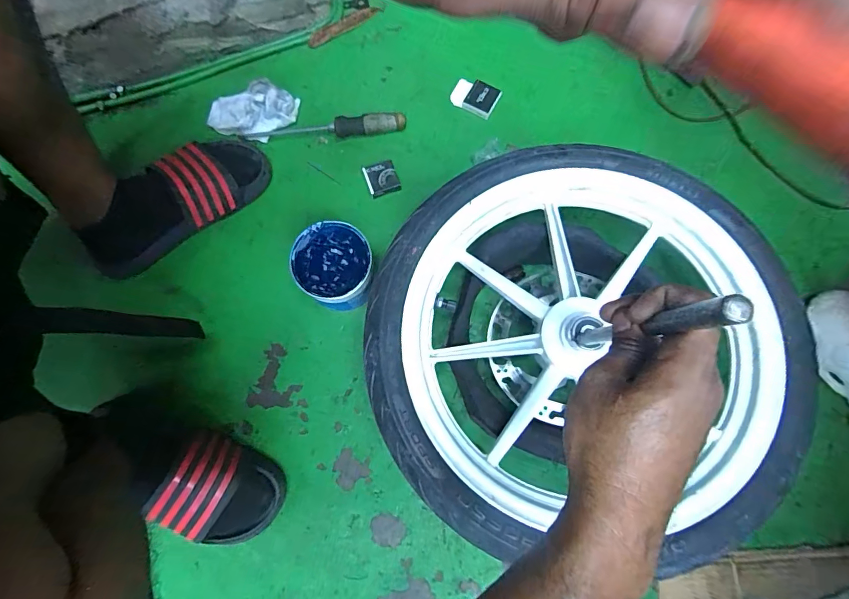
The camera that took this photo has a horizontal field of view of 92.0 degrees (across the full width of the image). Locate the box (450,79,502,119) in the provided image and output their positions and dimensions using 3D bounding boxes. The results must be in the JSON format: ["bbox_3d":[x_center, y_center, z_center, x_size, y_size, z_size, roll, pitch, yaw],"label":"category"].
[{"bbox_3d":[0.080,-0.323,0.652,0.074,0.019,0.050,29,80,7],"label":"box"}]

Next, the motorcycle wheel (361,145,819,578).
[{"bbox_3d":[0.163,0.039,0.454,0.438,0.084,0.407,4,78,2],"label":"motorcycle wheel"}]

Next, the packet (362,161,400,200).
[{"bbox_3d":[-0.065,-0.182,0.621,0.046,0.016,0.047,-20,78,-4],"label":"packet"}]

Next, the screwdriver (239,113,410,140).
[{"bbox_3d":[-0.155,-0.263,0.636,0.250,0.026,0.024,-6,78,-1],"label":"screwdriver"}]

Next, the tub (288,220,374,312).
[{"bbox_3d":[-0.116,-0.041,0.557,0.099,0.096,0.097,0,78,1],"label":"tub"}]

